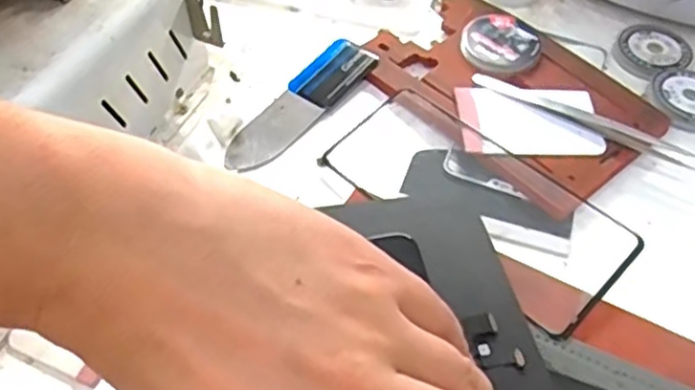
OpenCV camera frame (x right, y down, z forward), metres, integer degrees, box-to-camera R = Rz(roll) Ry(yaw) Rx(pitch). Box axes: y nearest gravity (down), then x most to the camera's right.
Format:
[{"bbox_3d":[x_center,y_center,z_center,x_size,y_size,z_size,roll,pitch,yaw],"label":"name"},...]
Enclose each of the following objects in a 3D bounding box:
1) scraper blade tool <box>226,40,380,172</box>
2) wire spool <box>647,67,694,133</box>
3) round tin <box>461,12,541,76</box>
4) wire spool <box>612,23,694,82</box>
[{"bbox_3d":[-0.028,-0.055,0.405,0.033,0.011,0.111,32,59,22],"label":"scraper blade tool"},{"bbox_3d":[0.207,-0.058,0.416,0.048,0.007,0.044,0,53,-1],"label":"wire spool"},{"bbox_3d":[0.096,-0.093,0.429,0.047,0.011,0.051,0,53,-1],"label":"round tin"},{"bbox_3d":[0.196,-0.094,0.445,0.047,0.007,0.042,-20,56,-16],"label":"wire spool"}]

